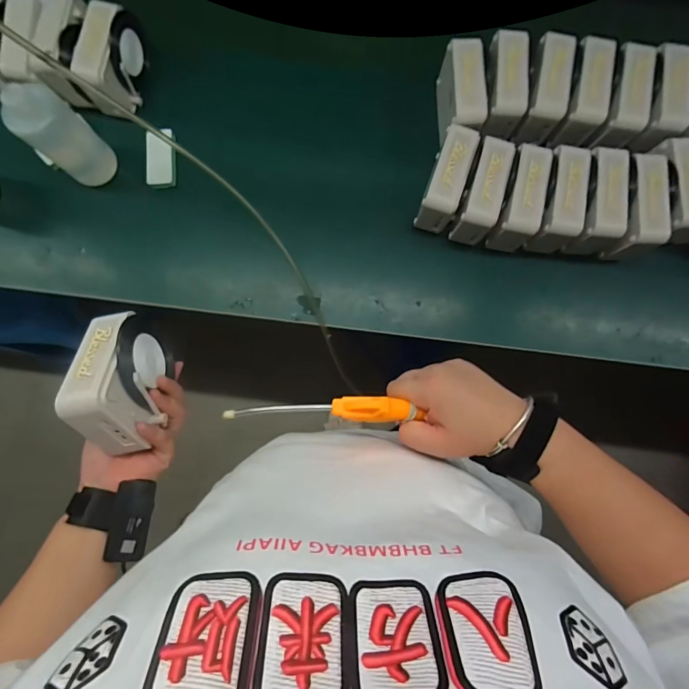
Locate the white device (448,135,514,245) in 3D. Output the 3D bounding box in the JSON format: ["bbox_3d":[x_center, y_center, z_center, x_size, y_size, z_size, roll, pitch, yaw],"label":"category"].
[{"bbox_3d":[0.200,-0.220,0.596,0.049,0.096,0.130,16,87,3],"label":"white device"}]

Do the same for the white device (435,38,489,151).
[{"bbox_3d":[0.174,-0.361,0.604,0.055,0.088,0.128,0,87,2],"label":"white device"}]

